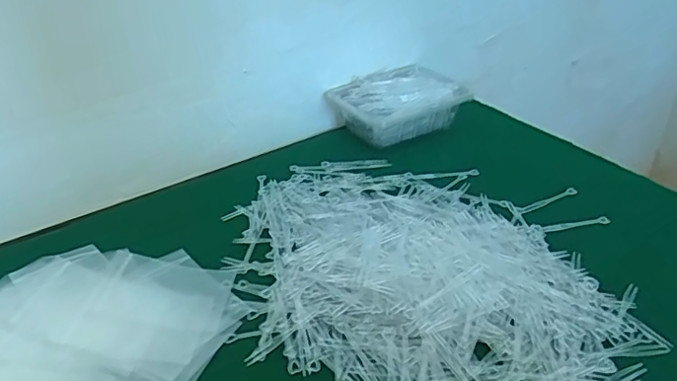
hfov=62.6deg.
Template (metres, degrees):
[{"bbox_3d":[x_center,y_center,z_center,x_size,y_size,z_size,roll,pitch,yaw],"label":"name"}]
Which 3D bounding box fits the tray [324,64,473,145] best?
[{"bbox_3d":[0.085,-0.121,0.798,0.169,0.062,0.122,-20,38,-25],"label":"tray"}]

